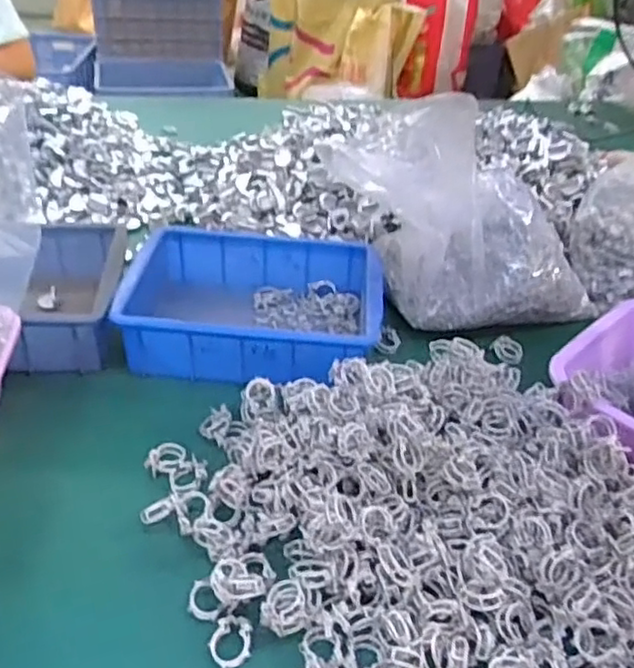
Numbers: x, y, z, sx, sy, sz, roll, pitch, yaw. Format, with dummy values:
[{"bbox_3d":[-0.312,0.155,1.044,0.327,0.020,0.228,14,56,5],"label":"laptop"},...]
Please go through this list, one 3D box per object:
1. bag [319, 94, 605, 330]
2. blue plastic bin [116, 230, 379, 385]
[{"bbox_3d":[0.160,-0.139,0.710,0.203,0.178,0.240,-15,42,-24],"label":"bag"},{"bbox_3d":[-0.061,-0.029,0.676,0.250,0.072,0.184,8,38,3],"label":"blue plastic bin"}]

